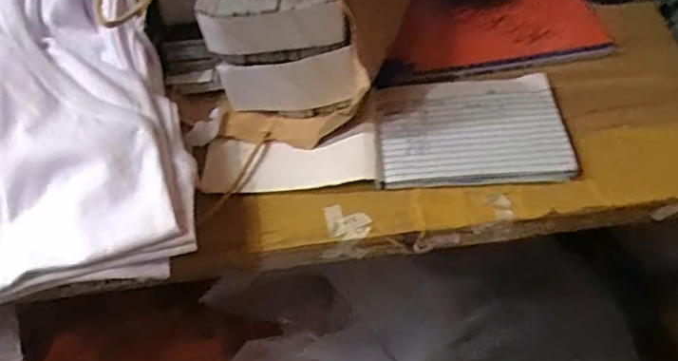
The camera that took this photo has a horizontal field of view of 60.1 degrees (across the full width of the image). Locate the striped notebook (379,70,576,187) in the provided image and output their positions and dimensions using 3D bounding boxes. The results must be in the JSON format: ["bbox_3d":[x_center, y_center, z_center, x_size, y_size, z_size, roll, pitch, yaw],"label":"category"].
[{"bbox_3d":[0.103,-0.040,0.460,0.145,0.013,0.100,-3,52,1],"label":"striped notebook"}]

